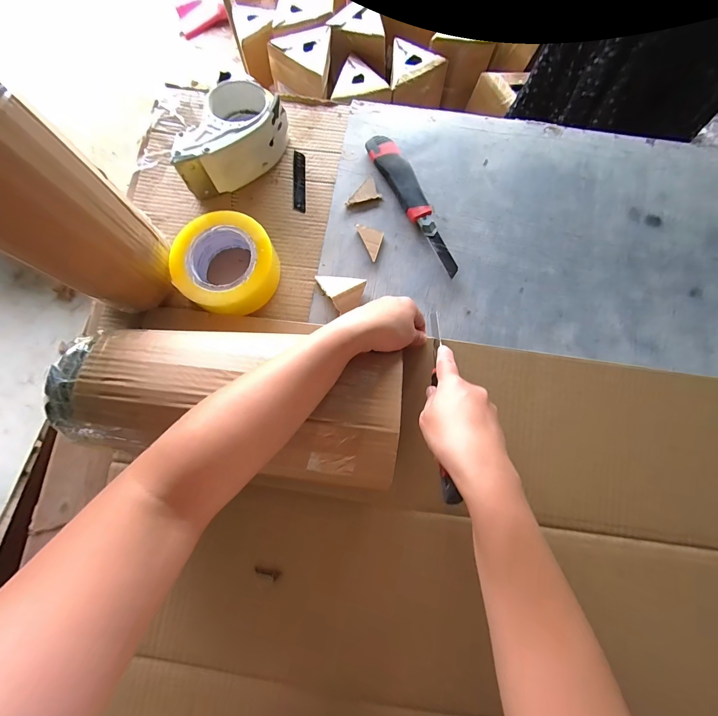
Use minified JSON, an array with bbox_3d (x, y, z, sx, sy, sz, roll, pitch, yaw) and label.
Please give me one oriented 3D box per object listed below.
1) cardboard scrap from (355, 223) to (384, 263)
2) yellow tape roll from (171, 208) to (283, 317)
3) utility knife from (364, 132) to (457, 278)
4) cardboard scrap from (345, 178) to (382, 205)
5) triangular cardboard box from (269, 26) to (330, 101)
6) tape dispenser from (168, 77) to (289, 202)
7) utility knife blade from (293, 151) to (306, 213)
[{"bbox_3d":[0.010,-0.157,0.446,0.039,0.007,0.044,16,80,3],"label":"cardboard scrap"},{"bbox_3d":[-0.169,-0.118,0.422,0.121,0.051,0.119,0,79,0],"label":"yellow tape roll"},{"bbox_3d":[0.077,-0.211,0.452,0.035,0.022,0.222,-27,81,-5],"label":"utility knife"},{"bbox_3d":[0.003,-0.231,0.459,0.050,0.006,0.031,-18,80,-3],"label":"cardboard scrap"},{"bbox_3d":[-0.170,-0.877,1.009,0.184,0.128,0.148,-11,79,-2],"label":"triangular cardboard box"},{"bbox_3d":[-0.179,-0.305,0.446,0.155,0.072,0.107,-30,81,-5],"label":"tape dispenser"},{"bbox_3d":[-0.086,-0.253,0.470,0.017,0.004,0.094,-1,79,0],"label":"utility knife blade"}]

